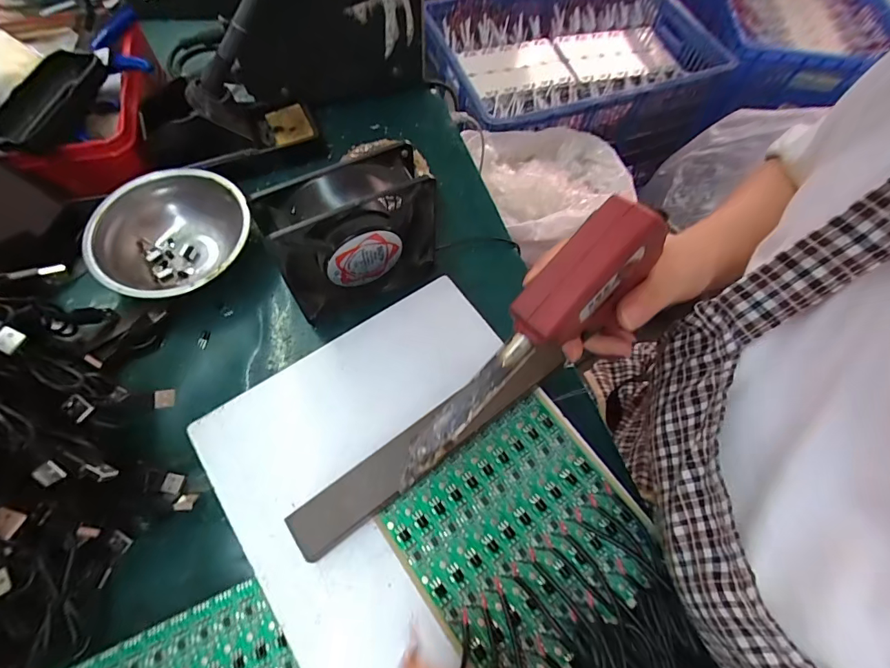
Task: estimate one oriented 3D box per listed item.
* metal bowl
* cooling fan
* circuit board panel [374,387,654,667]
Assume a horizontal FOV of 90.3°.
[{"bbox_3d":[-0.224,-0.079,0.379,0.116,0.048,0.123,1,64,-2],"label":"metal bowl"},{"bbox_3d":[-0.065,-0.072,0.342,0.126,0.117,0.039,-24,68,-12],"label":"cooling fan"},{"bbox_3d":[0.050,0.126,0.282,0.140,0.011,0.134,-33,70,-17],"label":"circuit board panel"}]

